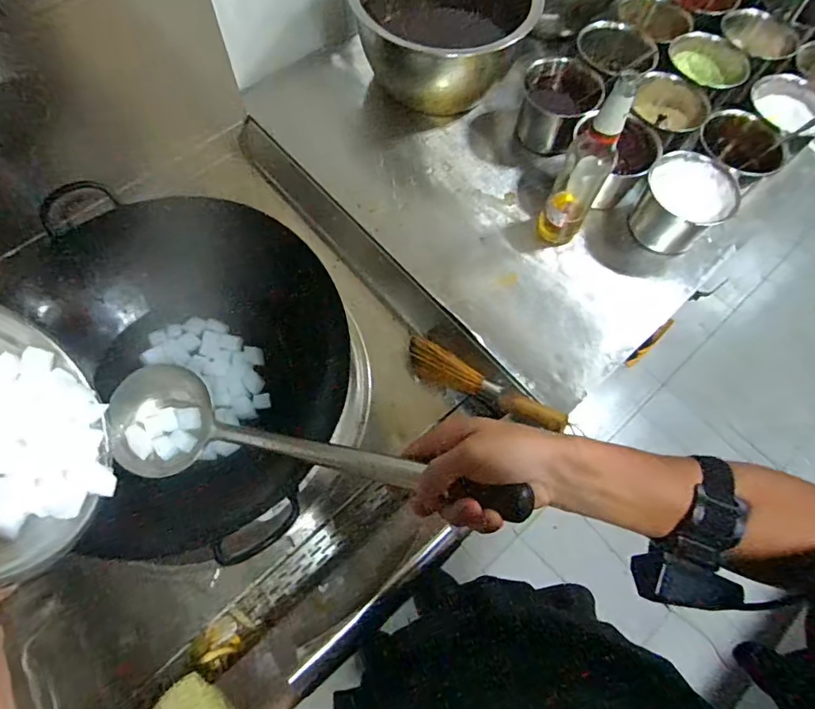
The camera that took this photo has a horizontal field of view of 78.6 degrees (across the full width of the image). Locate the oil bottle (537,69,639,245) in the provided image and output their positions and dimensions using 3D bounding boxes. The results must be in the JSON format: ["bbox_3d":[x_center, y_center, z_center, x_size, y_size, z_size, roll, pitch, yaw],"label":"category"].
[{"bbox_3d":[0.235,-0.242,0.663,0.062,0.262,0.057,25,69,9],"label":"oil bottle"}]

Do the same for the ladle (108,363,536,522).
[{"bbox_3d":[-0.114,0.073,0.443,0.437,0.081,0.107,0,63,33],"label":"ladle"}]

